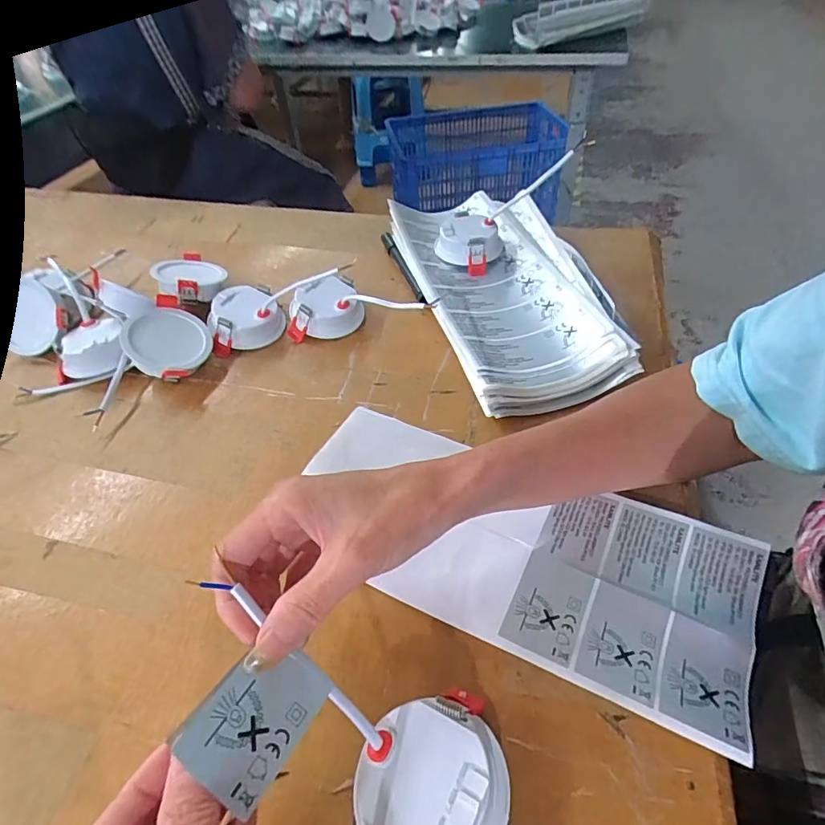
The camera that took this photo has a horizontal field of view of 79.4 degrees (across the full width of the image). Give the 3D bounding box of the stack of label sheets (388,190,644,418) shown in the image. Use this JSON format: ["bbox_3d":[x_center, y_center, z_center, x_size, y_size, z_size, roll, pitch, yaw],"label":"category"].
[{"bbox_3d":[0.085,-0.133,0.496,0.155,0.046,0.325,-12,47,-7],"label":"stack of label sheets"}]

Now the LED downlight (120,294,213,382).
[{"bbox_3d":[-0.223,-0.062,0.451,0.071,0.031,0.071,26,48,-7],"label":"LED downlight"}]

